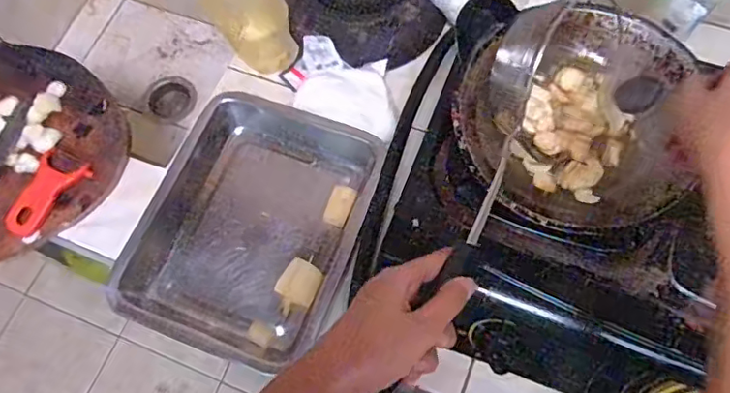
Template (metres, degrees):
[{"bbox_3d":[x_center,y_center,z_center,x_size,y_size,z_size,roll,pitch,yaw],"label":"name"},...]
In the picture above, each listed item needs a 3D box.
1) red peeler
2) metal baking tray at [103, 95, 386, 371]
[{"bbox_3d":[-0.379,-0.001,0.659,0.062,0.011,0.105,17,70,9],"label":"red peeler"},{"bbox_3d":[-0.129,0.028,0.656,0.238,0.045,0.306,18,70,10],"label":"metal baking tray"}]

